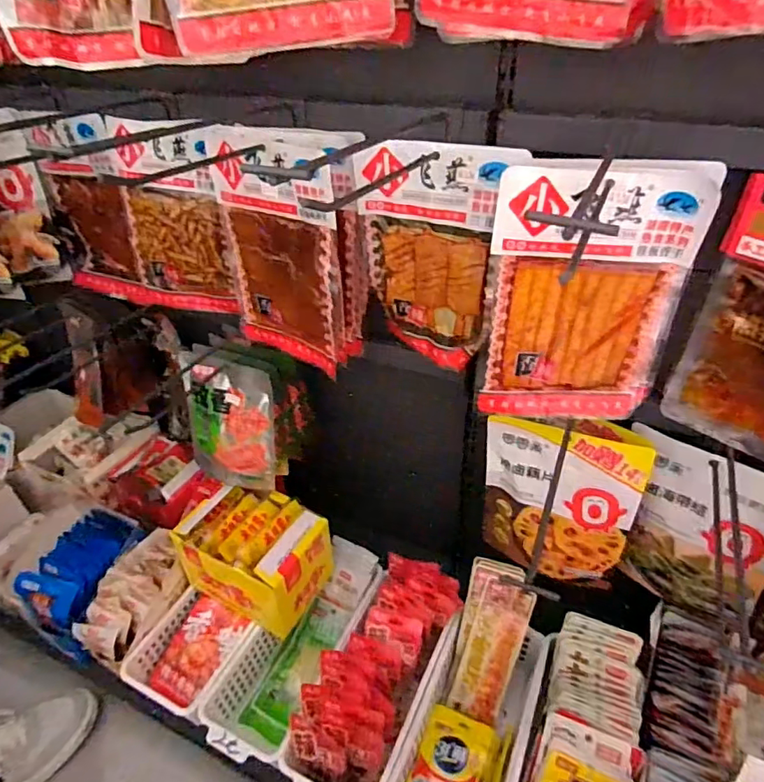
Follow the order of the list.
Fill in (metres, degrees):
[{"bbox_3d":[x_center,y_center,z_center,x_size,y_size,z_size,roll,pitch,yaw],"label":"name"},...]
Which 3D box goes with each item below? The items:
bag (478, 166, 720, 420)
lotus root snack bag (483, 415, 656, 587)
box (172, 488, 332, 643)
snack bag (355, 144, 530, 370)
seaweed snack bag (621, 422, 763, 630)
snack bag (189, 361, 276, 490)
[{"bbox_3d":[0.184,-0.076,0.482,0.169,0.236,0.025,2,39,5],"label":"bag"},{"bbox_3d":[0.208,0.139,0.634,0.175,0.224,0.030,15,42,21],"label":"lotus root snack bag"},{"bbox_3d":[-0.185,0.232,0.763,0.185,0.128,0.132,16,42,22],"label":"box"},{"bbox_3d":[0.050,-0.136,0.550,0.148,0.224,0.024,18,43,24],"label":"snack bag"},{"bbox_3d":[0.352,0.165,0.596,0.162,0.230,0.034,28,47,33],"label":"seaweed snack bag"},{"bbox_3d":[-0.211,0.050,0.743,0.137,0.181,0.026,11,23,15],"label":"snack bag"}]

